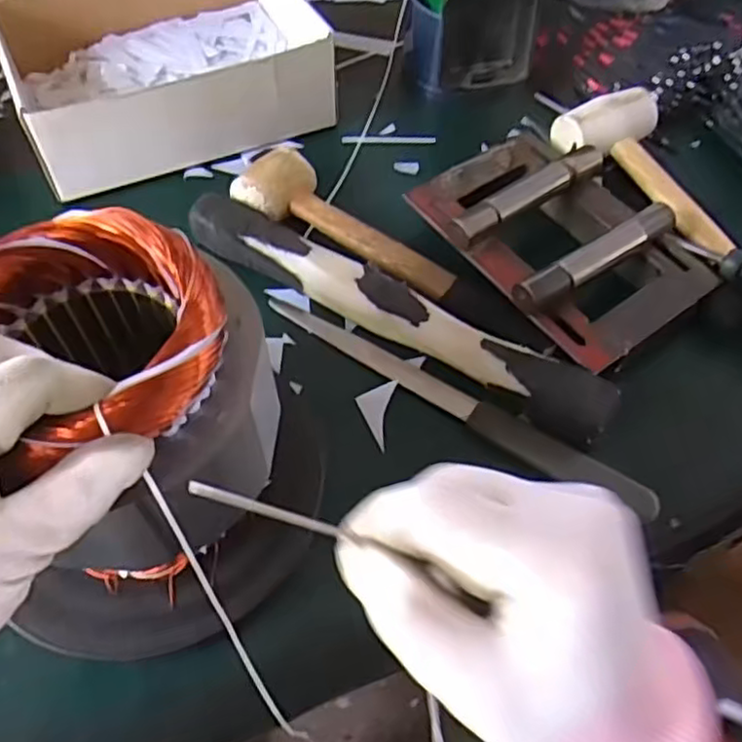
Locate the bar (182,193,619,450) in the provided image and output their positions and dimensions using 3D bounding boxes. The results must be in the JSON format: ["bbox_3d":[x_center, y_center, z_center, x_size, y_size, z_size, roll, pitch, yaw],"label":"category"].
[{"bbox_3d":[0.010,-0.042,0.458,0.313,0.032,0.037,29,60,15],"label":"bar"}]

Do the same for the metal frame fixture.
[{"bbox_3d":[0.134,-0.094,0.497,0.140,0.056,0.198,-31,64,-21],"label":"metal frame fixture"}]

